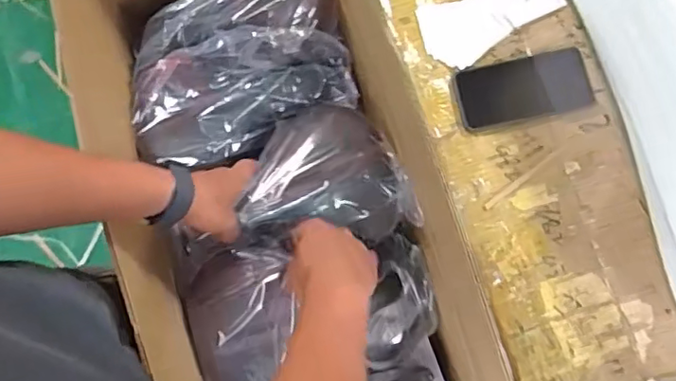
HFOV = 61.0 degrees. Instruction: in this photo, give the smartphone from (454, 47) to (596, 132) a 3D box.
[{"bbox_3d":[0.232,-0.126,0.716,0.164,0.004,0.080,-12,79,-1],"label":"smartphone"}]

